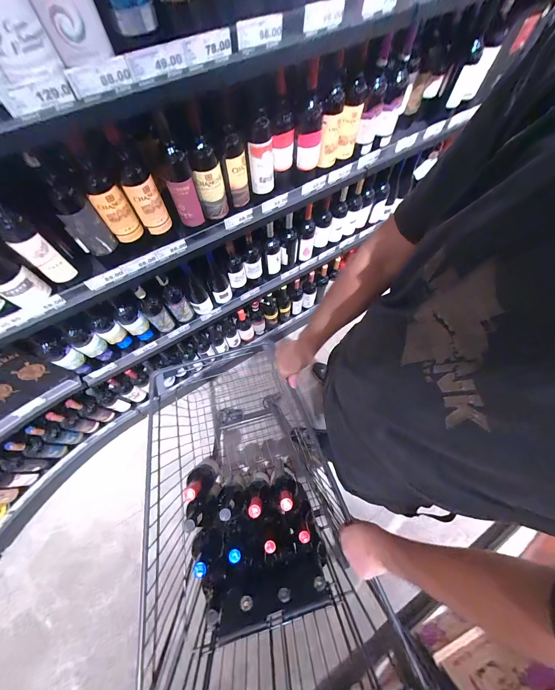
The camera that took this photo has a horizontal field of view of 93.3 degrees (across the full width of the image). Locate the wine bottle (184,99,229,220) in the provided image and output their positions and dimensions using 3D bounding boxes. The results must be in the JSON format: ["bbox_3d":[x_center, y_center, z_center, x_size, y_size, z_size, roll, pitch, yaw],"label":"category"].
[{"bbox_3d":[-0.175,-0.436,0.628,0.069,0.255,0.069,-16,67,-7],"label":"wine bottle"}]

